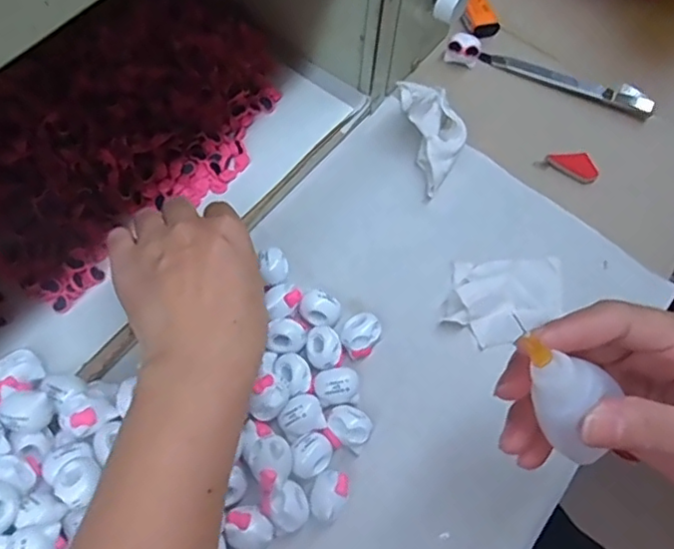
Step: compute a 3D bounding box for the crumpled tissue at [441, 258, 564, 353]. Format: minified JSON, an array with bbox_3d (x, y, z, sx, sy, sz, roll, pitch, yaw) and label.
[{"bbox_3d":[0.107,0.015,0.380,0.078,0.016,0.057,-3,64,0],"label":"crumpled tissue"}]

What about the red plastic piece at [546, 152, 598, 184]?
[{"bbox_3d":[0.169,-0.079,0.433,0.036,0.007,0.022,18,79,7],"label":"red plastic piece"}]

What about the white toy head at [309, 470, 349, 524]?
[{"bbox_3d":[-0.005,0.119,0.322,0.019,0.016,0.025,12,65,7],"label":"white toy head"}]

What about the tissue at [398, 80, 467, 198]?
[{"bbox_3d":[0.069,-0.096,0.414,0.037,0.045,0.063,-20,65,-8],"label":"tissue"}]

